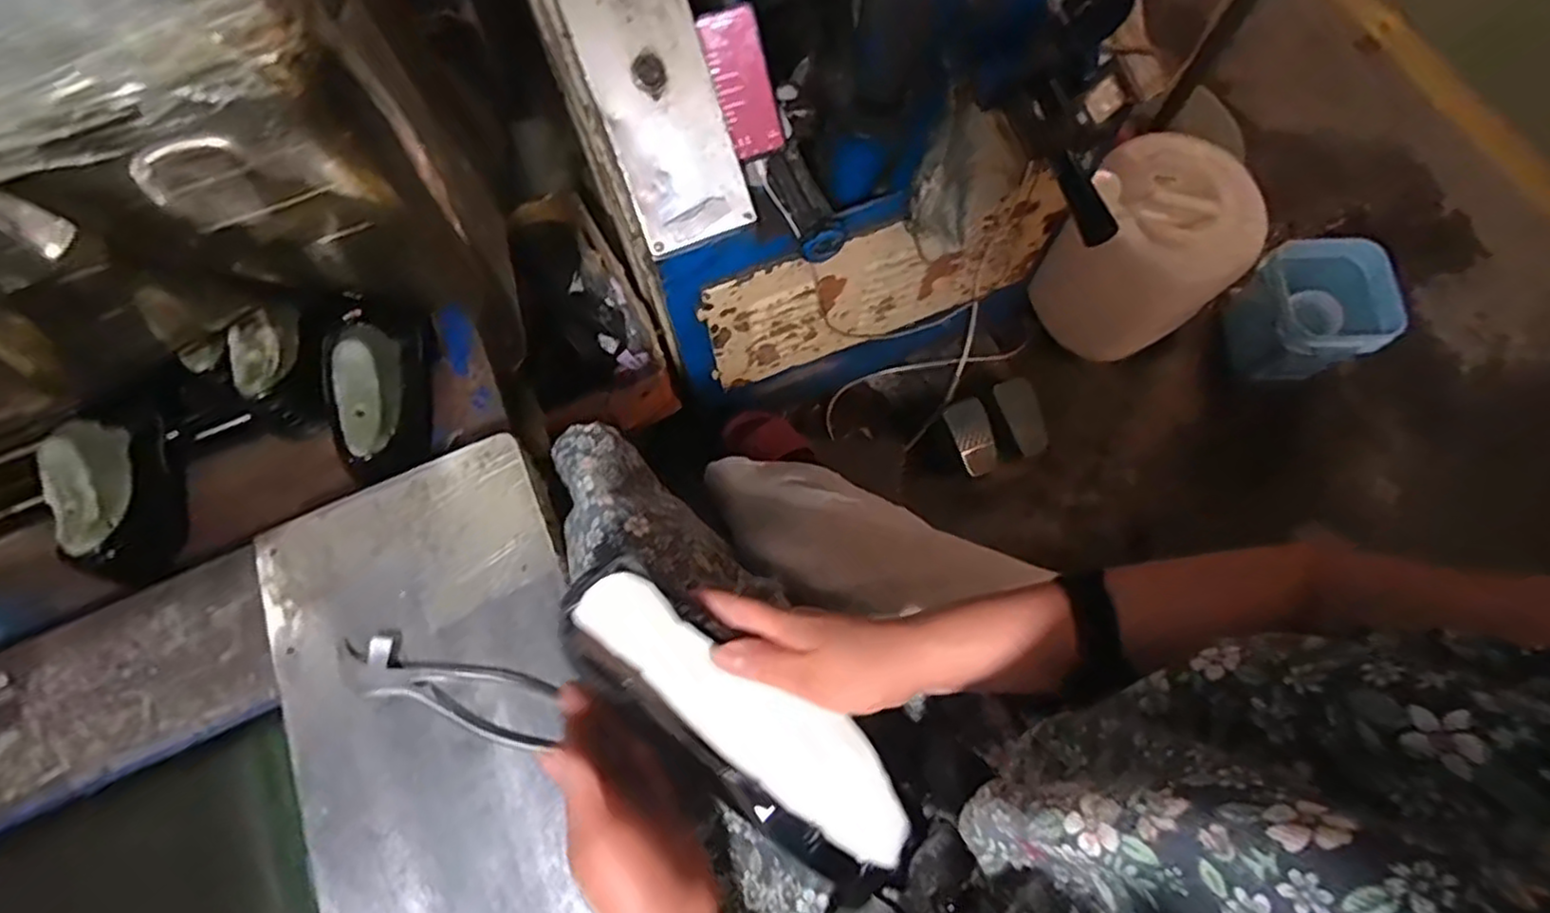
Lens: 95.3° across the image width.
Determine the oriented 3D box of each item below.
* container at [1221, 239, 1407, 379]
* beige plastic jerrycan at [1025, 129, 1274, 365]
[{"bbox_3d":[1.012,-0.273,1.349,0.224,0.186,0.240,-38,75,-11],"label":"container"},{"bbox_3d":[0.679,-0.374,1.292,0.286,0.325,0.295,38,76,13],"label":"beige plastic jerrycan"}]

